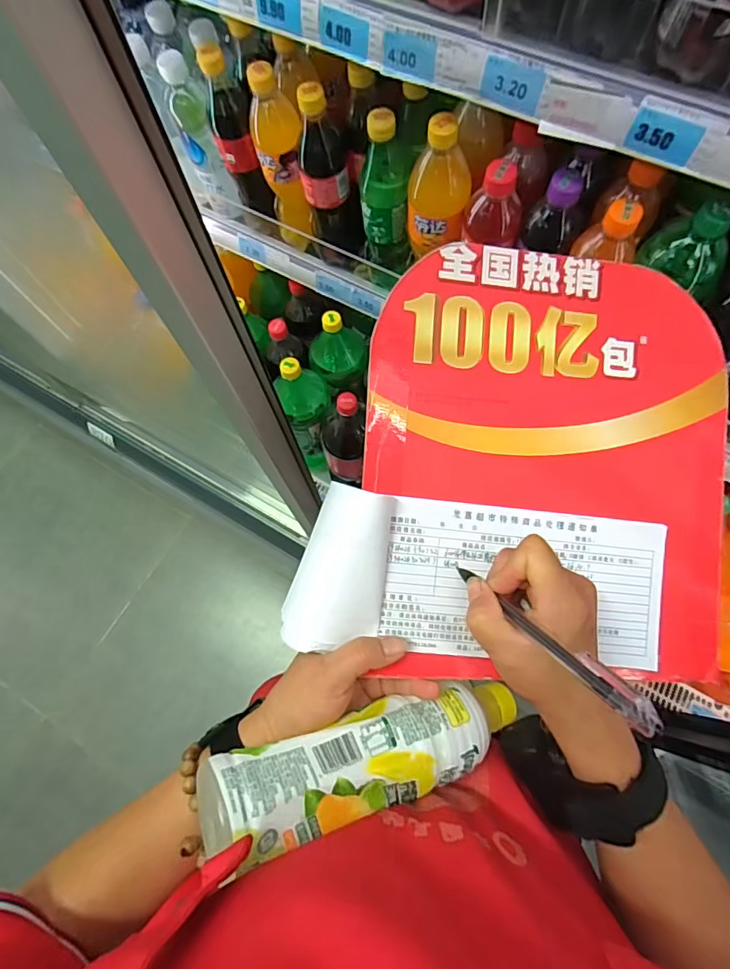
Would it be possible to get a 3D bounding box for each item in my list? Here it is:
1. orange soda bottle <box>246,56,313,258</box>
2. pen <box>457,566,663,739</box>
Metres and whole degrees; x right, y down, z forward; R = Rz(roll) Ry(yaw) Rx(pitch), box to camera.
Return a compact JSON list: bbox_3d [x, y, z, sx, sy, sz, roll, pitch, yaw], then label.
[{"bbox_3d":[-0.108,-0.417,0.646,0.057,0.236,0.056,-13,71,-3],"label":"orange soda bottle"},{"bbox_3d":[0.094,0.078,0.264,0.011,0.017,0.138,-37,34,-11],"label":"pen"}]

